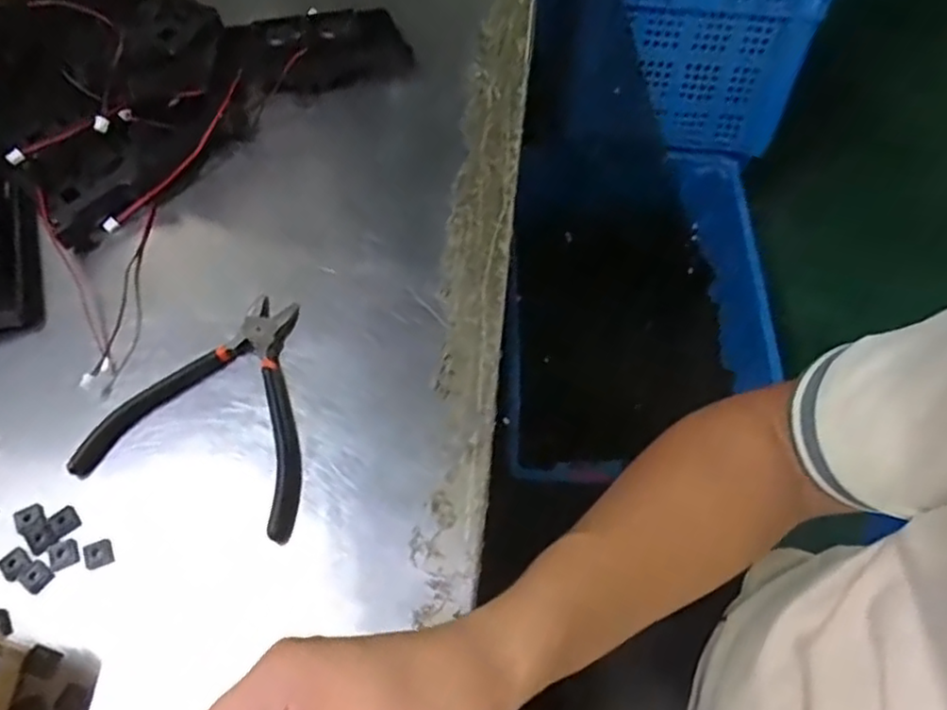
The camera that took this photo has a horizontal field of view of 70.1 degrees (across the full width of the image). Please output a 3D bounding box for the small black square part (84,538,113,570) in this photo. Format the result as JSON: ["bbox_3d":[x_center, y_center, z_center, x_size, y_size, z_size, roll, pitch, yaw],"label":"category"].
[{"bbox_3d":[-0.198,0.105,0.356,0.013,0.004,0.013,-19,66,-12],"label":"small black square part"}]

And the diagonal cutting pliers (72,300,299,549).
[{"bbox_3d":[-0.145,0.025,0.400,0.126,0.014,0.133,15,64,5],"label":"diagonal cutting pliers"}]

